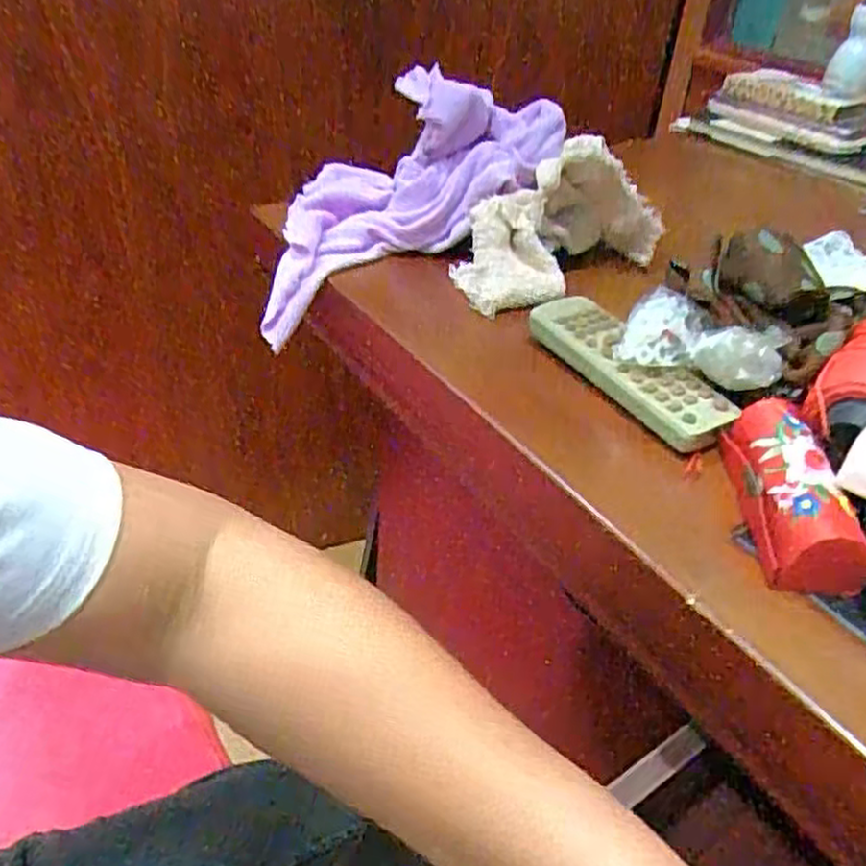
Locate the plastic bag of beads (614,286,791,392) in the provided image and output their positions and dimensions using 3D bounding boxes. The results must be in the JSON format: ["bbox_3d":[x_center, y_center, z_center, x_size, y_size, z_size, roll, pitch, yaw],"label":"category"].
[{"bbox_3d":[0.130,-0.043,0.361,0.071,0.034,0.034,22,41,21],"label":"plastic bag of beads"}]

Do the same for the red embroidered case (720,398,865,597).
[{"bbox_3d":[0.144,0.021,0.306,0.034,0.028,0.091,5,38,1],"label":"red embroidered case"}]

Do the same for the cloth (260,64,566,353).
[{"bbox_3d":[-0.038,-0.176,0.495,0.232,0.084,0.142,-33,43,3],"label":"cloth"}]

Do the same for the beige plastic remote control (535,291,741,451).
[{"bbox_3d":[0.097,-0.036,0.382,0.034,0.018,0.124,-19,44,-26],"label":"beige plastic remote control"}]

